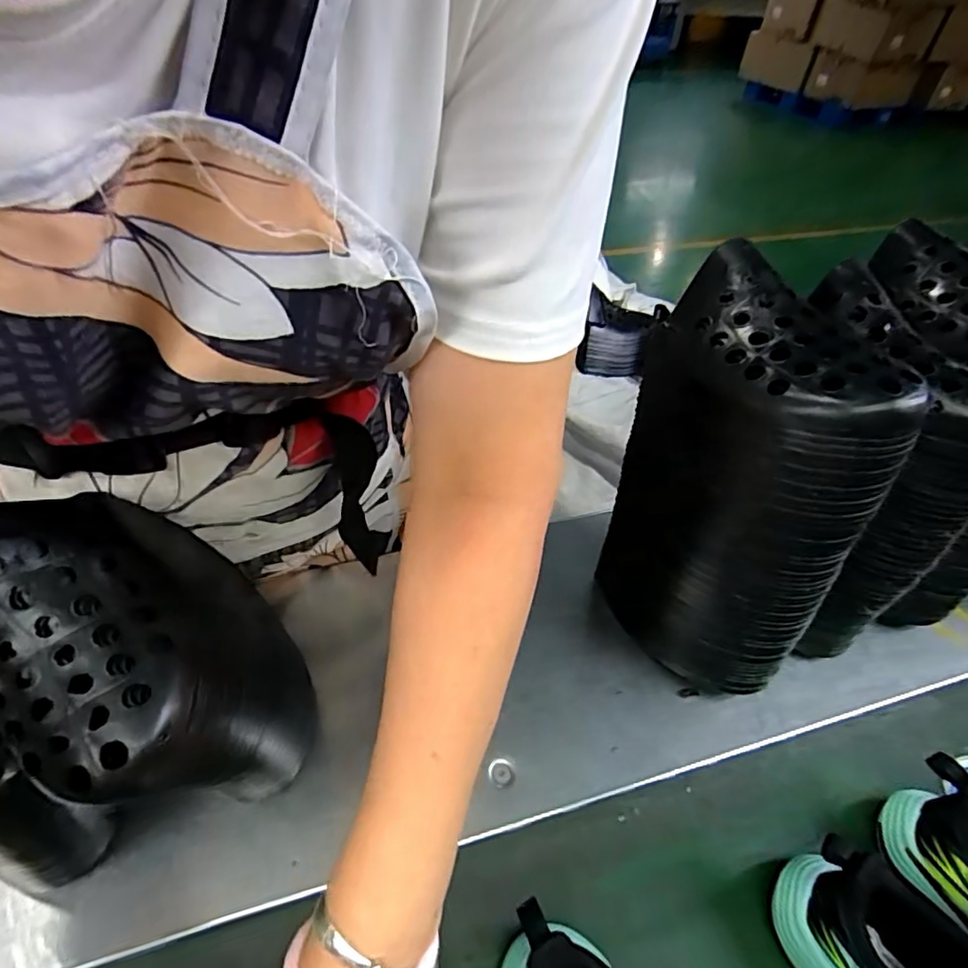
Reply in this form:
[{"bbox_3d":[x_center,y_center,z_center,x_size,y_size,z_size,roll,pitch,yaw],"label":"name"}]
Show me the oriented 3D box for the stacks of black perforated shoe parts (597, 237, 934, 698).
[{"bbox_3d":[0.158,0.019,0.379,0.084,0.279,0.152,-11,44,-11],"label":"stacks of black perforated shoe parts"}]

